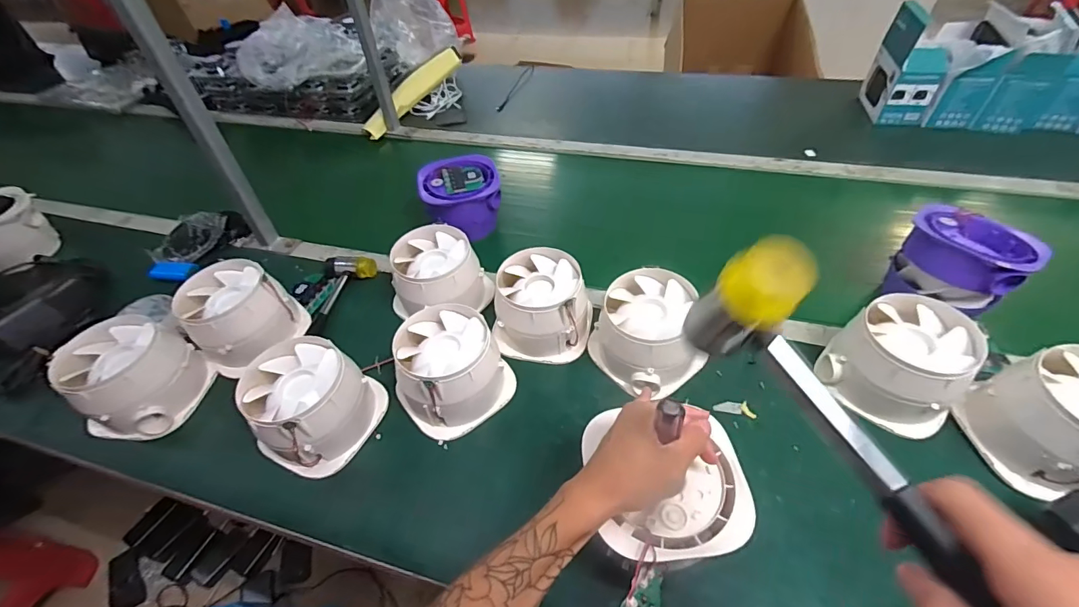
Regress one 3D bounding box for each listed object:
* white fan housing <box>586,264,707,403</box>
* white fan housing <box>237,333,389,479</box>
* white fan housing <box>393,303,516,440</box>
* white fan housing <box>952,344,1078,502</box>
[{"bbox_3d":[0.143,0.034,0.591,0.131,0.095,0.135,-31,53,-19],"label":"white fan housing"},{"bbox_3d":[-0.275,0.124,0.547,0.124,0.103,0.126,-3,49,3],"label":"white fan housing"},{"bbox_3d":[-0.118,0.080,0.575,0.131,0.093,0.134,-36,55,-23],"label":"white fan housing"},{"bbox_3d":[0.554,0.126,0.476,0.129,0.097,0.133,-9,48,-3],"label":"white fan housing"}]

